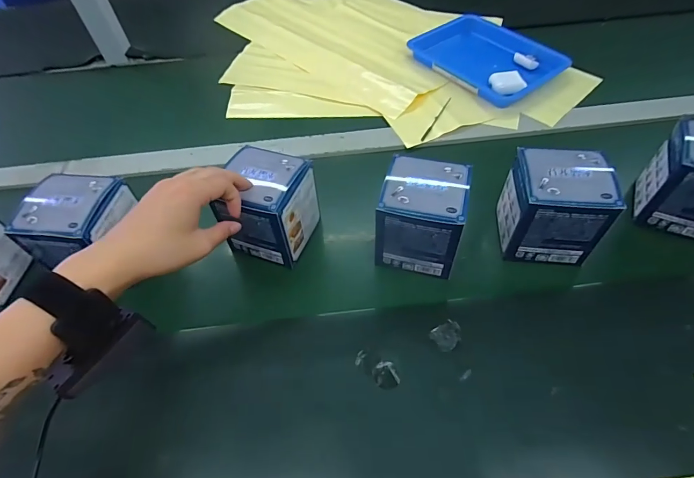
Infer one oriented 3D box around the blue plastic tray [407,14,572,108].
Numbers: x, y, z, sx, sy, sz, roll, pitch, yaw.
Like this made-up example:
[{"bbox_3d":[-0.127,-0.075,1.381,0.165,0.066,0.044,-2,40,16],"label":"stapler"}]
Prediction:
[{"bbox_3d":[0.228,-0.298,0.622,0.159,0.032,0.212,-33,58,-20],"label":"blue plastic tray"}]

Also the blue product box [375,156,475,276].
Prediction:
[{"bbox_3d":[0.077,-0.023,0.389,0.079,0.091,0.077,11,55,12],"label":"blue product box"}]

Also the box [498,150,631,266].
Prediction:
[{"bbox_3d":[0.208,-0.034,0.390,0.084,0.091,0.078,4,53,7],"label":"box"}]

